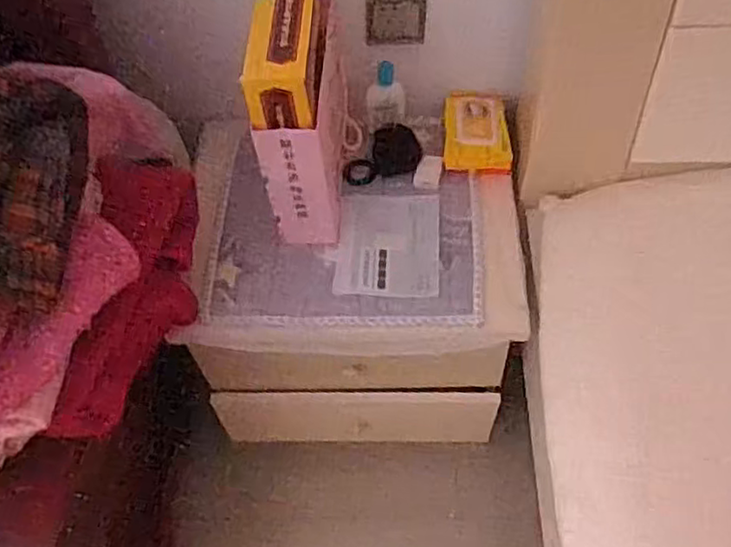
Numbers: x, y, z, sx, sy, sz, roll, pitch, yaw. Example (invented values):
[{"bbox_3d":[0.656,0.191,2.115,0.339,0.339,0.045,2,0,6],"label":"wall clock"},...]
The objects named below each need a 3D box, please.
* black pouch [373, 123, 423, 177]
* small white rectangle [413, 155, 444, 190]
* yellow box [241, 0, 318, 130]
[{"bbox_3d":[0.048,-0.192,1.067,0.072,0.033,0.083,-11,58,-3],"label":"black pouch"},{"bbox_3d":[0.096,-0.154,1.057,0.039,0.013,0.059,10,59,10],"label":"small white rectangle"},{"bbox_3d":[-0.095,-0.278,0.852,0.076,0.076,0.207,1,58,5],"label":"yellow box"}]

